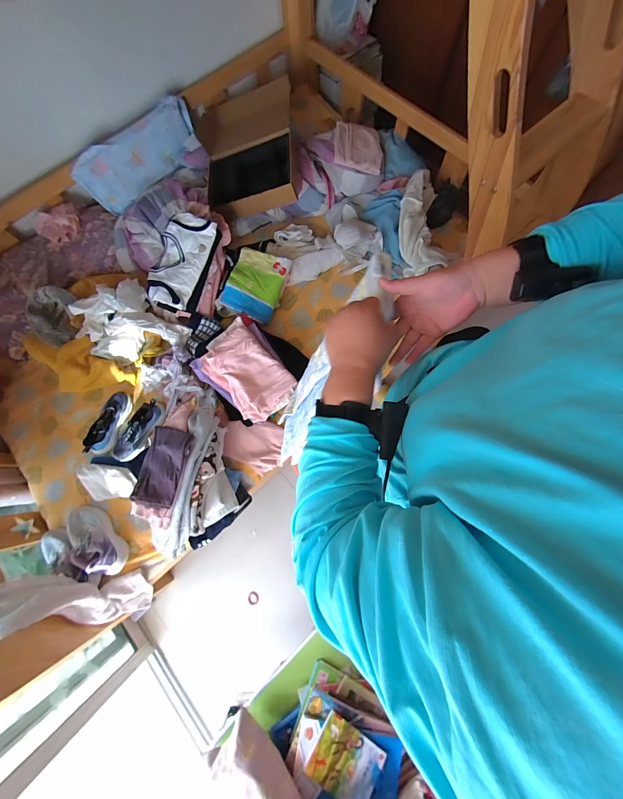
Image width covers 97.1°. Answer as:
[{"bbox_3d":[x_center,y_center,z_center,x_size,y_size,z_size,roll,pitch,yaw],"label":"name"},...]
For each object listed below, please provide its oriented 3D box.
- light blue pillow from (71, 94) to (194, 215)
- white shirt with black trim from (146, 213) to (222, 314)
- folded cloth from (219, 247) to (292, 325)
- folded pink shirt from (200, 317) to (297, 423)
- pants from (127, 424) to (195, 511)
[{"bbox_3d":[-0.653,-0.916,1.046,0.460,0.226,0.050,-29,76,-6],"label":"light blue pillow"},{"bbox_3d":[-0.450,-0.467,0.958,0.183,0.099,0.316,21,94,2],"label":"white shirt with black trim"},{"bbox_3d":[-0.204,-0.428,1.035,0.198,0.092,0.239,17,77,6],"label":"folded cloth"},{"bbox_3d":[-0.205,-0.088,0.875,0.197,0.062,0.302,-42,78,-9],"label":"folded pink shirt"},{"bbox_3d":[-0.419,0.185,0.776,0.138,0.043,0.211,12,76,5],"label":"pants"}]

